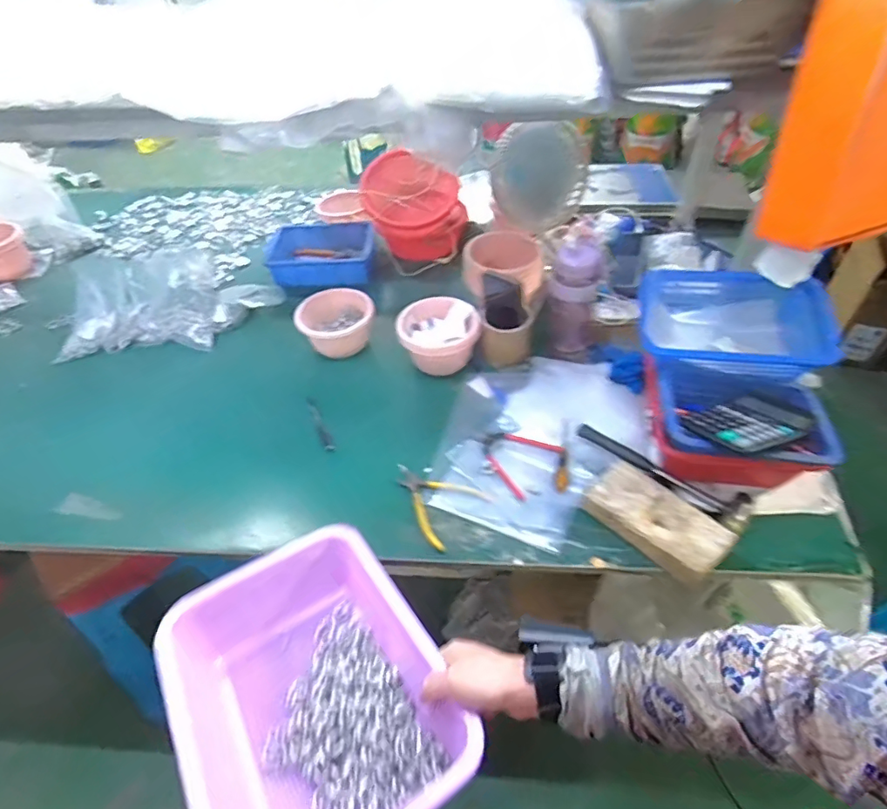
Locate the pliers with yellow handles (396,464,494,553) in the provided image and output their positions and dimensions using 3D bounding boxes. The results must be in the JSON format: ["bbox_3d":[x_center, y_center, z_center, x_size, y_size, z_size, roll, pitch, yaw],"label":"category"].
[{"bbox_3d":[-0.019,0.142,0.835,0.157,0.010,0.122,33,55,28],"label":"pliers with yellow handles"}]

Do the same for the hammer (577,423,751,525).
[{"bbox_3d":[0.340,0.100,0.846,0.065,0.035,0.259,-35,55,-29],"label":"hammer"}]

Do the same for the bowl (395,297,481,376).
[{"bbox_3d":[-0.012,-0.119,1.023,0.142,0.109,0.136,0,46,0],"label":"bowl"}]

